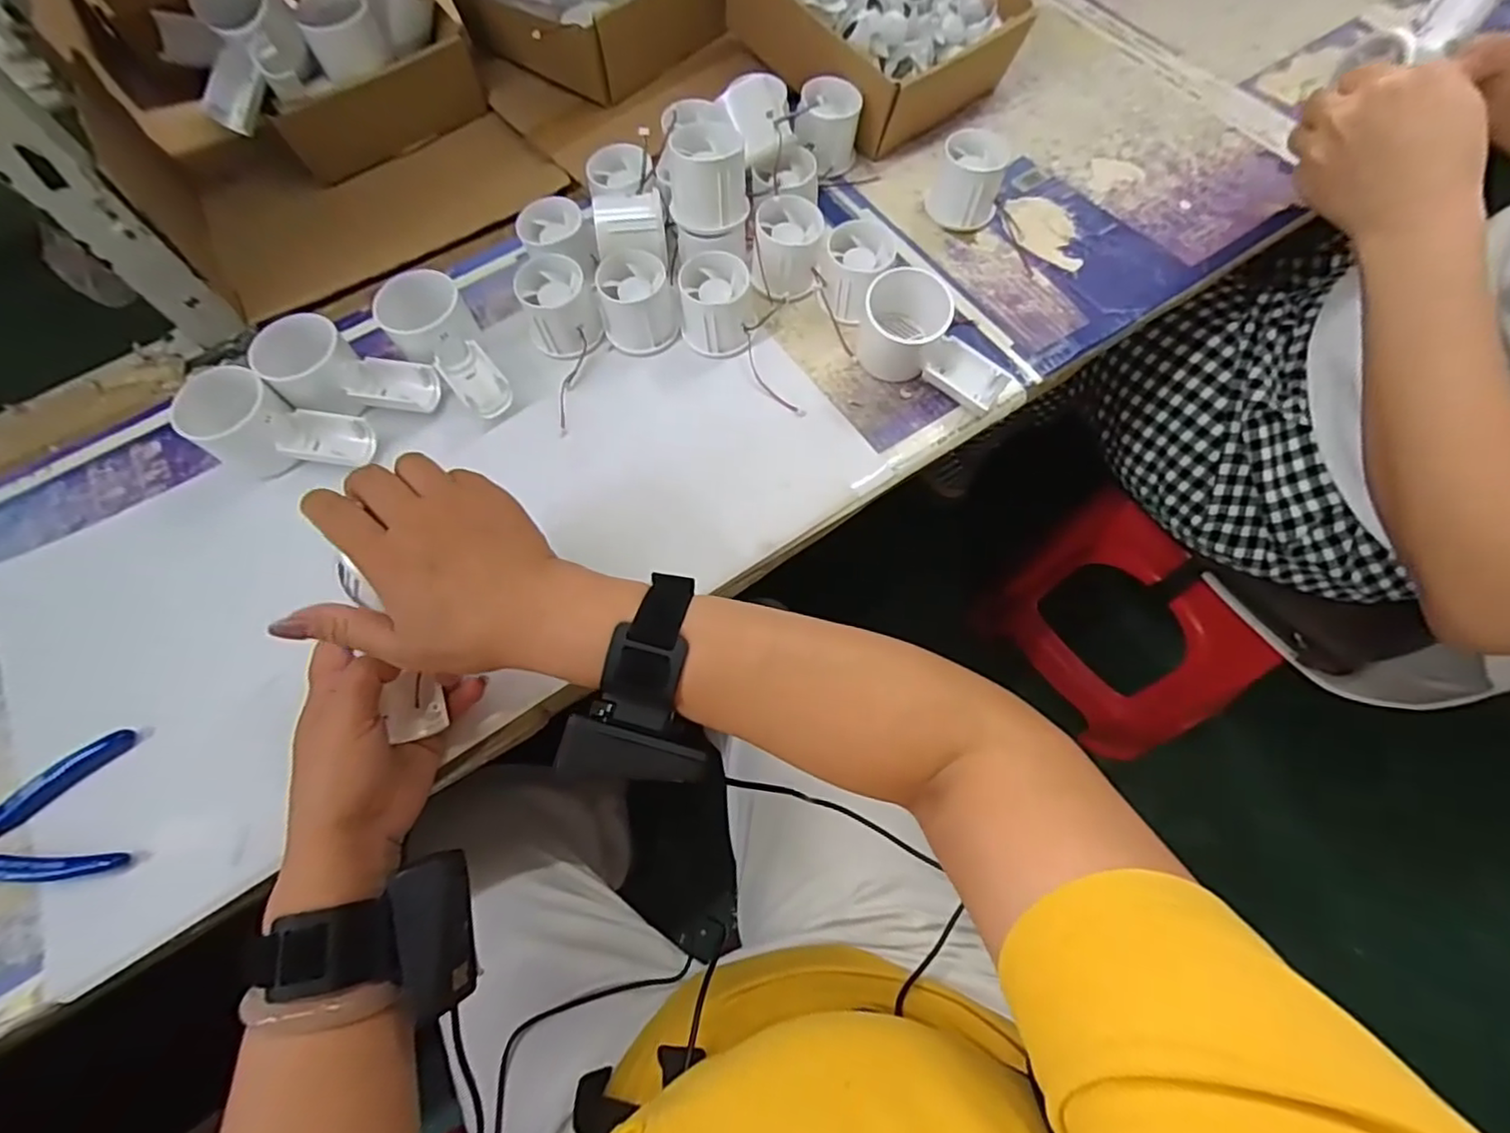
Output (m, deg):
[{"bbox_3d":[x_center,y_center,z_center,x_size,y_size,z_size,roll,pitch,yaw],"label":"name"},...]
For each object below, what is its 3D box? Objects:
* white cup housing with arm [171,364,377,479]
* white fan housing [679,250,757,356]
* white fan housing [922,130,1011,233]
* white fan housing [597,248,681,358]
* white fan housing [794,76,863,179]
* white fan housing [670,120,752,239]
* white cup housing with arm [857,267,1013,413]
[{"bbox_3d":[-0.329,-0.094,0.448,0.111,0.050,0.056,15,68,9],"label":"white cup housing with arm"},{"bbox_3d":[-0.029,-0.194,0.483,0.055,0.049,0.057,-4,67,0],"label":"white fan housing"},{"bbox_3d":[0.172,-0.312,0.523,0.054,0.050,0.050,15,68,9],"label":"white fan housing"},{"bbox_3d":[-0.090,-0.200,0.489,0.053,0.049,0.060,-14,67,-4],"label":"white fan housing"},{"bbox_3d":[0.060,-0.368,0.544,0.054,0.054,0.048,6,67,5],"label":"white fan housing"},{"bbox_3d":[-0.033,-0.278,0.463,0.053,0.047,0.059,1,67,3],"label":"white fan housing"},{"bbox_3d":[0.128,-0.159,0.454,0.114,0.060,0.053,27,70,13],"label":"white cup housing with arm"}]

